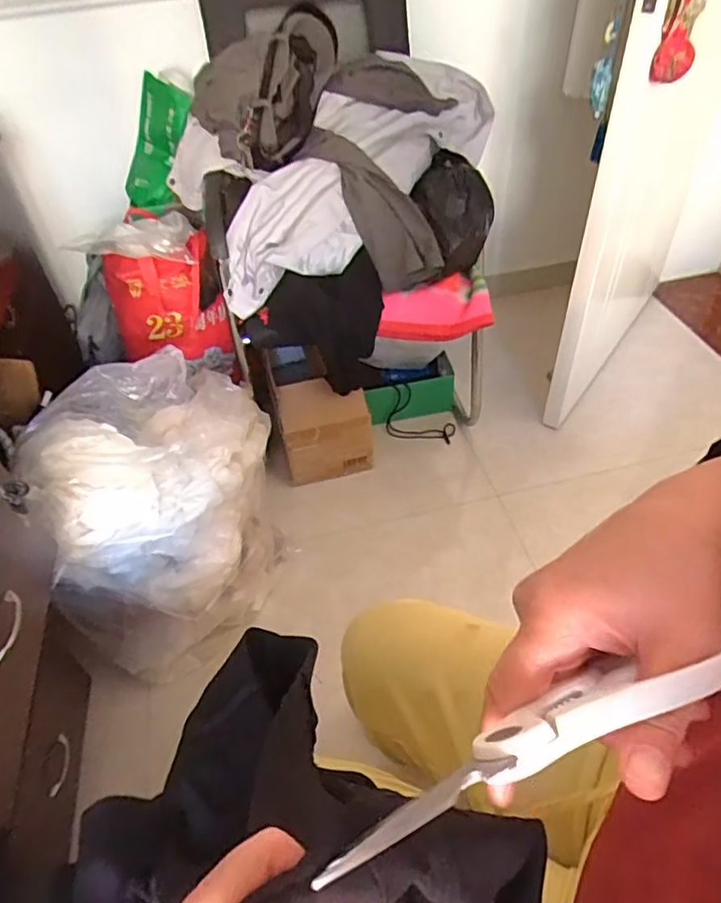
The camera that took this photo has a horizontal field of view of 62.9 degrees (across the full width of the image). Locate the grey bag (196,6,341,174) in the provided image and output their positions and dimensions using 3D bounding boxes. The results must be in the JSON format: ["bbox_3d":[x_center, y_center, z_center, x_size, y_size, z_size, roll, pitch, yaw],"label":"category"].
[{"bbox_3d":[-0.183,-0.673,1.074,0.217,0.214,0.220,-22,48,-16],"label":"grey bag"}]

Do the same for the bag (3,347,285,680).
[{"bbox_3d":[-0.336,0.117,1.044,0.278,0.521,0.394,5,46,9],"label":"bag"}]

